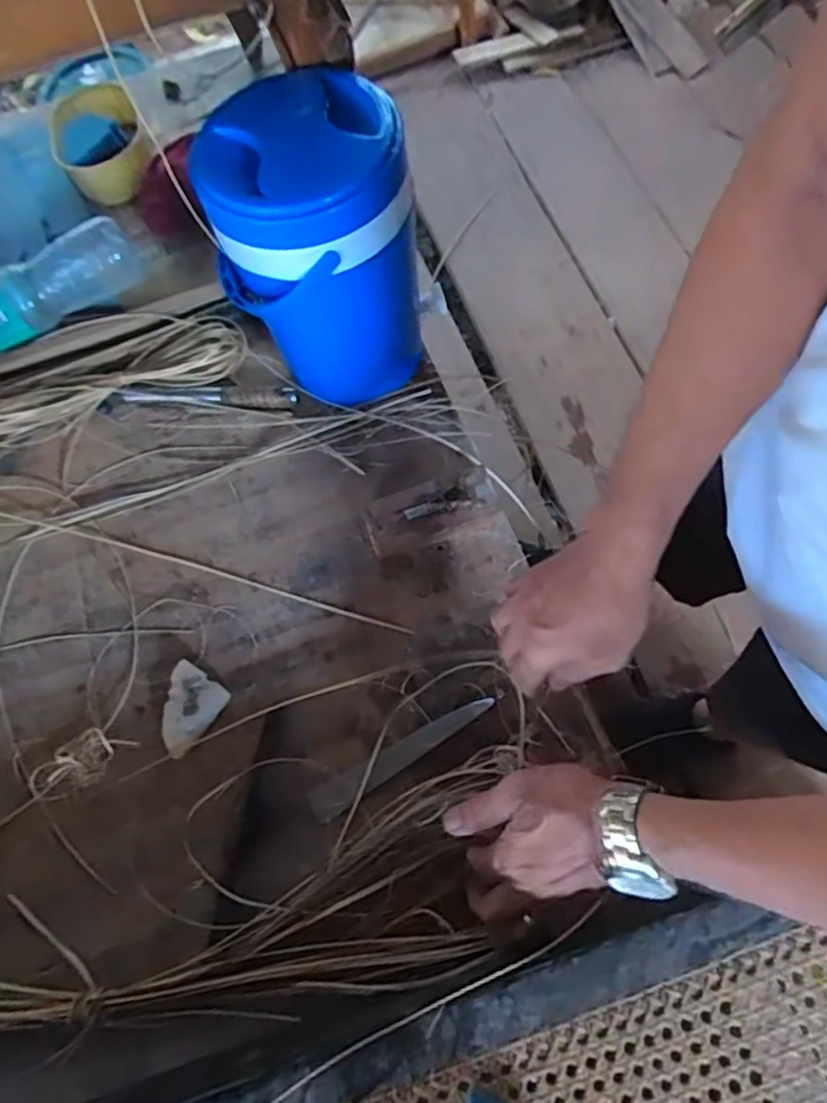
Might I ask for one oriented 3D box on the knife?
[{"bbox_3d":[-0.009,0.178,0.563,0.176,0.012,0.028,-28,67,-4],"label":"knife"}]

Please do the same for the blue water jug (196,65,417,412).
[{"bbox_3d":[-0.087,-0.268,0.612,0.171,0.254,0.163,-25,67,-4],"label":"blue water jug"}]

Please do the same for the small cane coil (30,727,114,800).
[{"bbox_3d":[-0.301,0.188,0.573,0.072,0.020,0.043,-39,68,-8],"label":"small cane coil"}]

